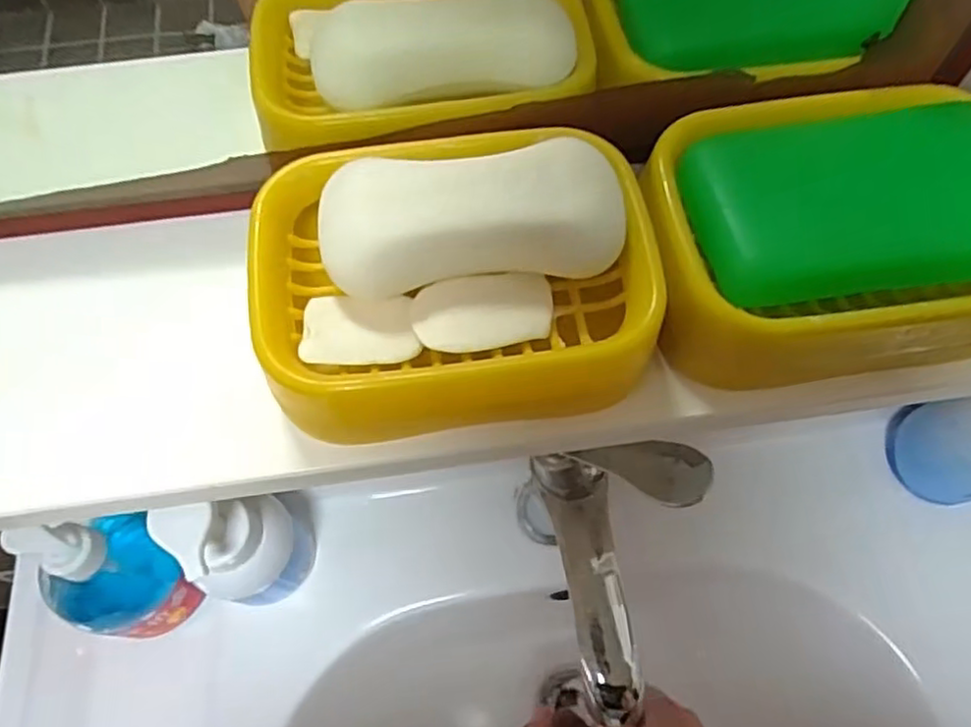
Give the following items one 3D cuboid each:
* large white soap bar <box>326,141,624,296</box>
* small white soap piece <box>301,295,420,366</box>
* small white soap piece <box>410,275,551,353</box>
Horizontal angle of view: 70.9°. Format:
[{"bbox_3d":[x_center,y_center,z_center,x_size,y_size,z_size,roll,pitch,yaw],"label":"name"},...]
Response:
[{"bbox_3d":[-0.003,-0.044,0.202,0.088,0.021,0.042,-5,63,-2],"label":"large white soap bar"},{"bbox_3d":[-0.037,-0.011,0.202,0.033,0.007,0.023,-4,63,-2],"label":"small white soap piece"},{"bbox_3d":[0.000,-0.016,0.206,0.042,0.006,0.023,-11,63,-5],"label":"small white soap piece"}]

